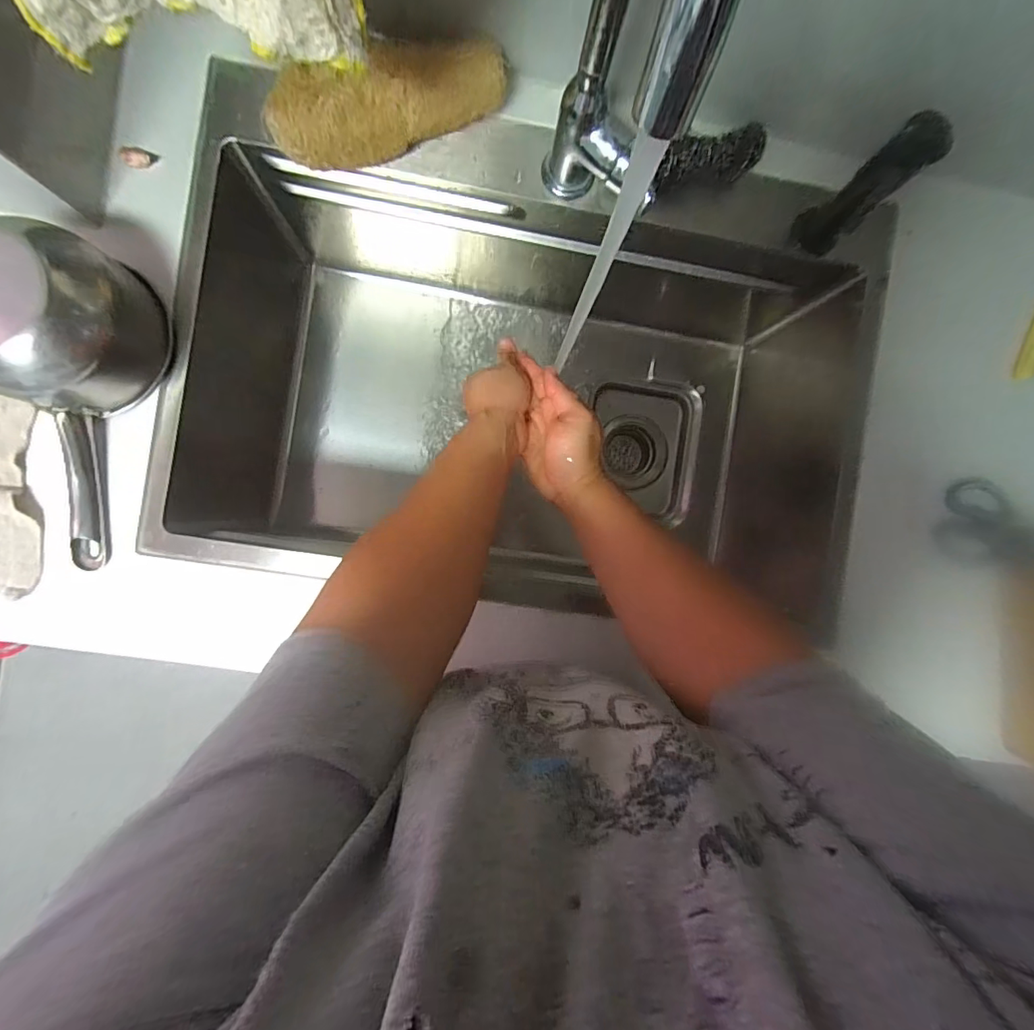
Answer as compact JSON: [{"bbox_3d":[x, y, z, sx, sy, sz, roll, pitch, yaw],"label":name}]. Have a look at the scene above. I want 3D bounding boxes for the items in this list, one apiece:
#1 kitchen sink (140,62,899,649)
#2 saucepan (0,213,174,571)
[{"bbox_3d":[0.012,-0.145,0.575,0.654,0.297,0.425,7,89,-3],"label":"kitchen sink"},{"bbox_3d":[-0.370,-0.089,0.363,0.120,0.087,0.259,6,88,-4],"label":"saucepan"}]

